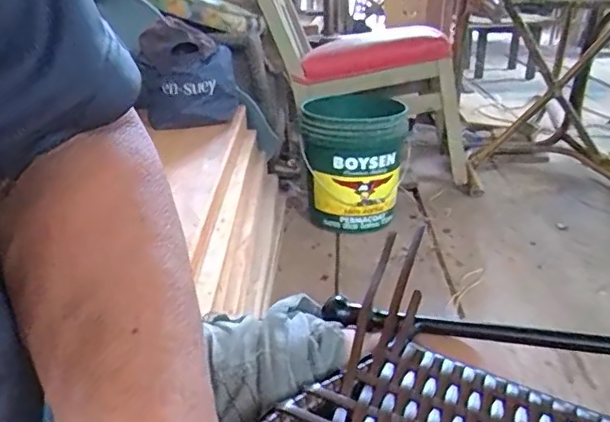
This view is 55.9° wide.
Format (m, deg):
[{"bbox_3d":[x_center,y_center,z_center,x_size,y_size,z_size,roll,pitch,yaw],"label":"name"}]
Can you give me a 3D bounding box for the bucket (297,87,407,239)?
[{"bbox_3d":[0.136,-0.145,1.656,0.285,0.345,0.284,3,23,7],"label":"bucket"}]

